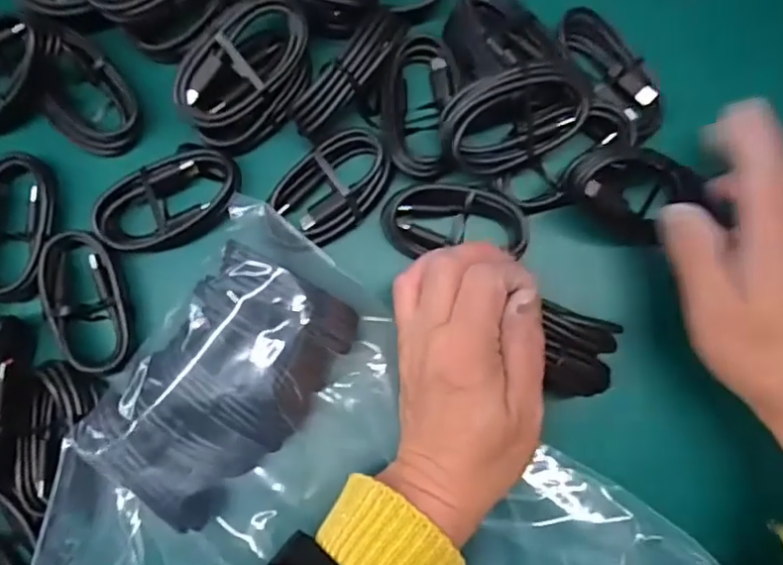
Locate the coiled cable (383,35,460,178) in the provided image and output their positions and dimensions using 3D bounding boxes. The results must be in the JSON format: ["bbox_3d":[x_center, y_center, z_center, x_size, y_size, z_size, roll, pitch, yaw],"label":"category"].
[{"bbox_3d":[0.014,-0.090,0.322,0.037,0.016,0.072,7,86,1],"label":"coiled cable"}]

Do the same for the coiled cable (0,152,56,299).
[{"bbox_3d":[-0.196,-0.029,0.316,0.040,0.018,0.074,11,86,1],"label":"coiled cable"}]

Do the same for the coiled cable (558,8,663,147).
[{"bbox_3d":[0.115,-0.108,0.317,0.073,0.022,0.037,42,87,3],"label":"coiled cable"}]

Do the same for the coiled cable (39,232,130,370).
[{"bbox_3d":[-0.155,0.010,0.311,0.035,0.020,0.072,-17,86,-1],"label":"coiled cable"}]

